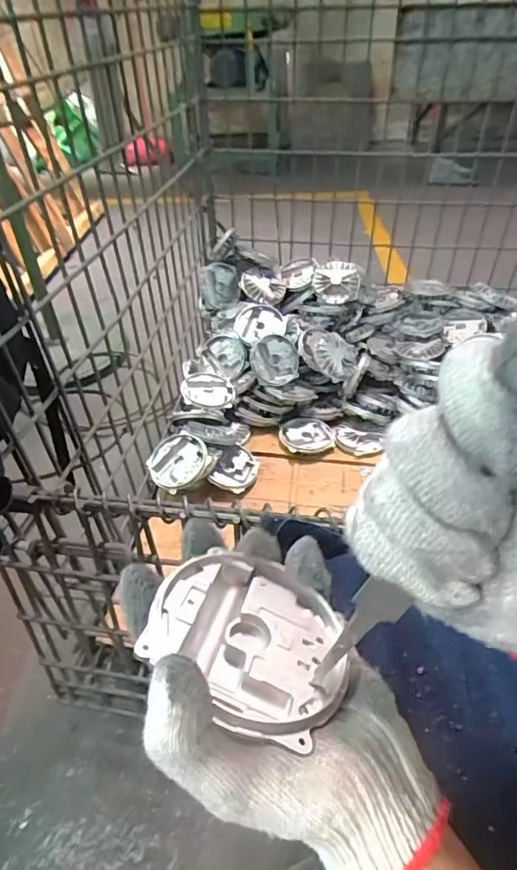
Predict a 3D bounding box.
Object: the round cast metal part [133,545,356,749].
[{"bbox_3d":[-0.006,0.114,0.277,0.104,0.025,0.104,16,29,-9],"label":"round cast metal part"}]

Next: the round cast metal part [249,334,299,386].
[{"bbox_3d":[0.034,-0.166,1.092,0.102,0.027,0.115,-2,77,-9],"label":"round cast metal part"}]

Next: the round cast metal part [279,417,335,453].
[{"bbox_3d":[0.102,0.000,1.045,0.110,0.016,0.091,-2,42,0],"label":"round cast metal part"}]

